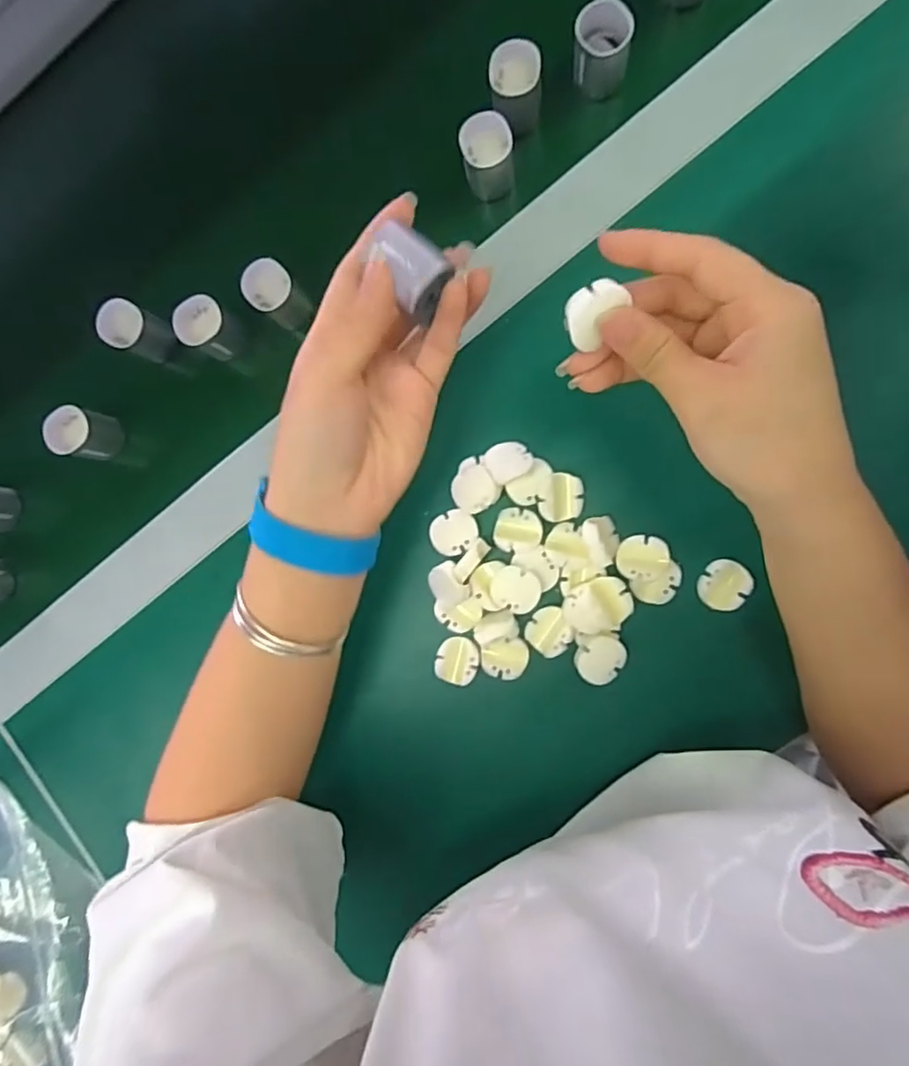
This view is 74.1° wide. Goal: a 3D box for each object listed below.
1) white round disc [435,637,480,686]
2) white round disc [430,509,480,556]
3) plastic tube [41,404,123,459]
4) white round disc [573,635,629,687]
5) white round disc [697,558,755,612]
[{"bbox_3d":[0.002,0.076,0.354,0.025,0.004,0.028,14,93,3],"label":"white round disc"},{"bbox_3d":[0.000,0.000,0.352,0.028,0.004,0.025,-25,91,4],"label":"white round disc"},{"bbox_3d":[-0.237,-0.063,0.387,0.028,0.041,0.030,0,92,3],"label":"plastic tube"},{"bbox_3d":[0.082,0.071,0.336,0.028,0.004,0.026,0,92,3],"label":"white round disc"},{"bbox_3d":[0.151,0.029,0.335,0.025,0.004,0.028,36,99,15],"label":"white round disc"}]

